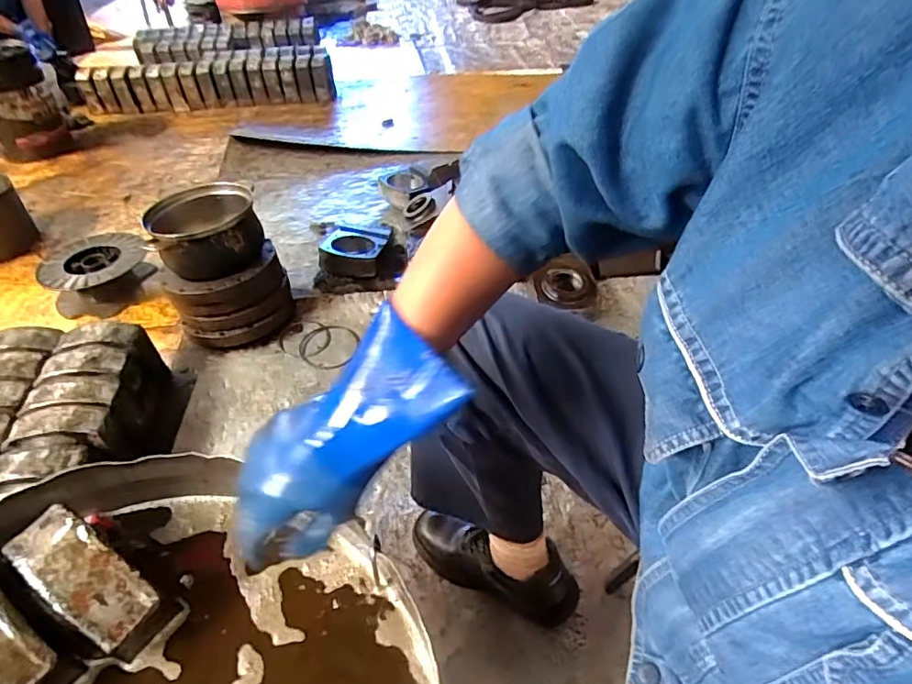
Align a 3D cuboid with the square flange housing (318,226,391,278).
[{"bbox_3d":[-0.278,-0.244,1.447,0.167,0.072,0.166,5,44,4],"label":"square flange housing"}]

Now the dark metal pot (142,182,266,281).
[{"bbox_3d":[-0.567,-0.251,1.209,0.221,0.132,0.215,0,43,0],"label":"dark metal pot"}]

